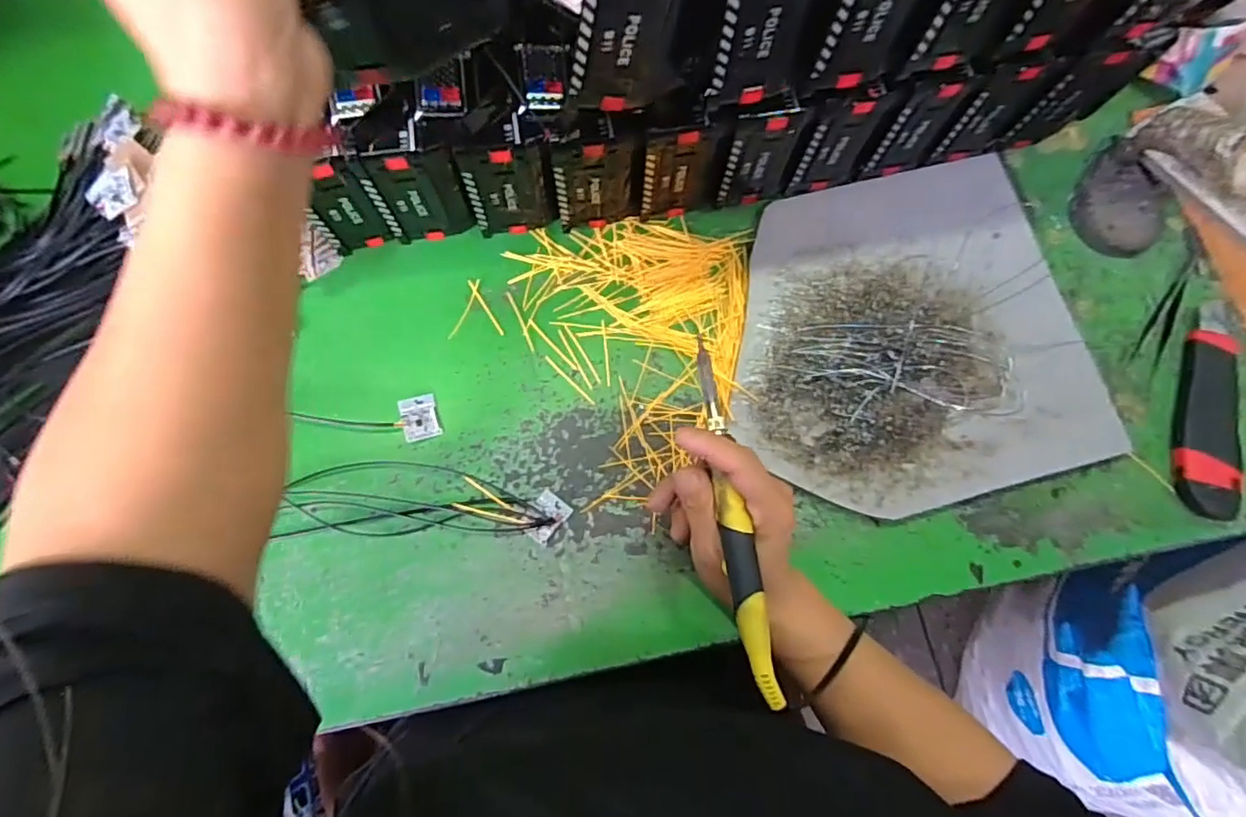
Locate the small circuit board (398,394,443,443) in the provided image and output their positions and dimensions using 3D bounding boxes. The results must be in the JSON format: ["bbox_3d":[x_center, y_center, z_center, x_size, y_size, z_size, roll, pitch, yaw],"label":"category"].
[{"bbox_3d":[-0.146,0.007,0.434,0.025,0.006,0.033,-16,78,-5],"label":"small circuit board"}]

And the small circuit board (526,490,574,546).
[{"bbox_3d":[-0.054,0.077,0.421,0.023,0.004,0.033,36,79,6],"label":"small circuit board"}]

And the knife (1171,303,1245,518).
[{"bbox_3d":[0.427,-0.006,0.432,0.040,0.022,0.167,17,78,3],"label":"knife"}]

